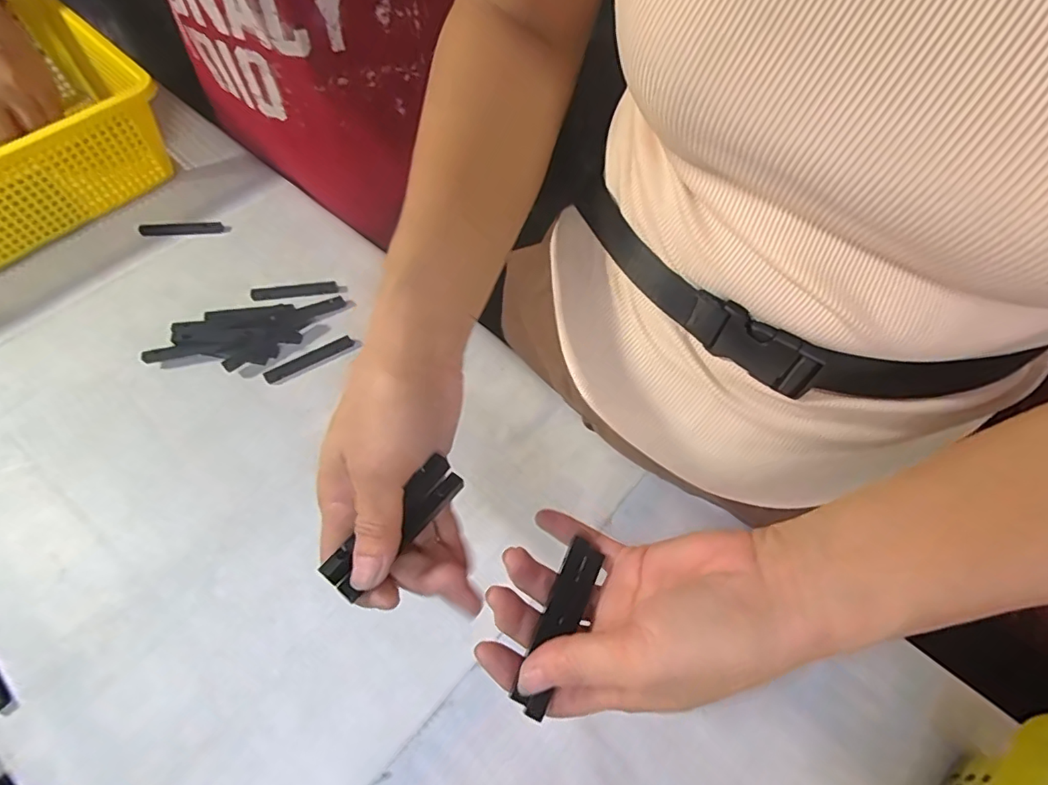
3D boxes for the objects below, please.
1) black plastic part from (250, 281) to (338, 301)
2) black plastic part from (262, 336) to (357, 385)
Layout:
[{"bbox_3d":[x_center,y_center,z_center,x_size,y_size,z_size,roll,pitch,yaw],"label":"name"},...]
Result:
[{"bbox_3d":[-0.211,-0.094,0.492,0.077,0.004,0.014,-6,62,-5],"label":"black plastic part"},{"bbox_3d":[-0.184,-0.029,0.459,0.076,0.009,0.013,-30,67,-17],"label":"black plastic part"}]

